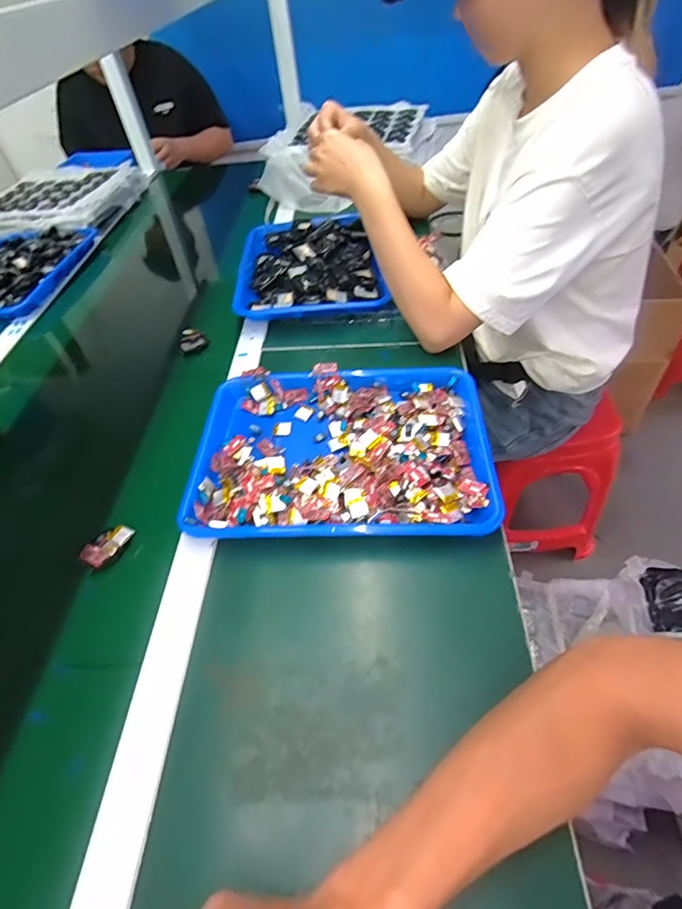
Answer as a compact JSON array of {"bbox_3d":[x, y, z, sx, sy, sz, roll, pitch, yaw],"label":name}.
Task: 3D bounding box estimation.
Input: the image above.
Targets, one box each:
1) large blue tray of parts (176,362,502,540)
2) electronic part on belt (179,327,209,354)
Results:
[{"bbox_3d":[0.000,-0.013,0.535,0.341,0.033,0.256,-3,51,7],"label":"large blue tray of parts"},{"bbox_3d":[-0.241,-0.185,0.740,0.044,0.017,0.049,-24,52,-9],"label":"electronic part on belt"}]

